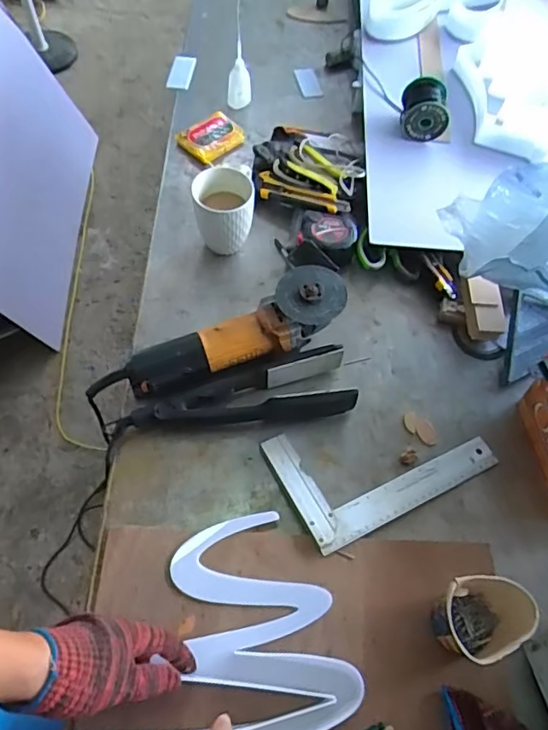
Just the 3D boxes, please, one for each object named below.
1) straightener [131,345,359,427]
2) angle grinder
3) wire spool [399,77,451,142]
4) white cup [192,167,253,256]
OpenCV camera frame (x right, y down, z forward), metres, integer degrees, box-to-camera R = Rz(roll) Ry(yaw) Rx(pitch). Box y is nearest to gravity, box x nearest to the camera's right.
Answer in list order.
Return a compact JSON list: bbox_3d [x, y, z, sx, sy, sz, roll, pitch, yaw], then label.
[{"bbox_3d":[-0.038,0.038,0.670,0.267,0.049,0.076,-9,62,-7],"label":"straightener"},{"bbox_3d":[-0.069,-0.032,0.674,0.332,0.077,0.082,-19,63,-12],"label":"angle grinder"},{"bbox_3d":[0.241,-0.409,0.866,0.075,0.063,0.068,10,61,3],"label":"wire spool"},{"bbox_3d":[-0.071,-0.216,0.774,0.083,0.098,0.096,-4,61,-5],"label":"white cup"}]

